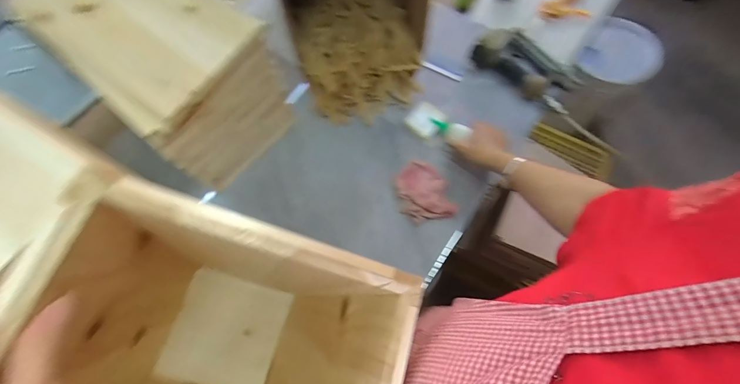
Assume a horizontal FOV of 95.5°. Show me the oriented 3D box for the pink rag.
[{"bbox_3d":[0.116,-0.004,0.731,0.109,0.024,0.135,-11,69,-2],"label":"pink rag"}]

